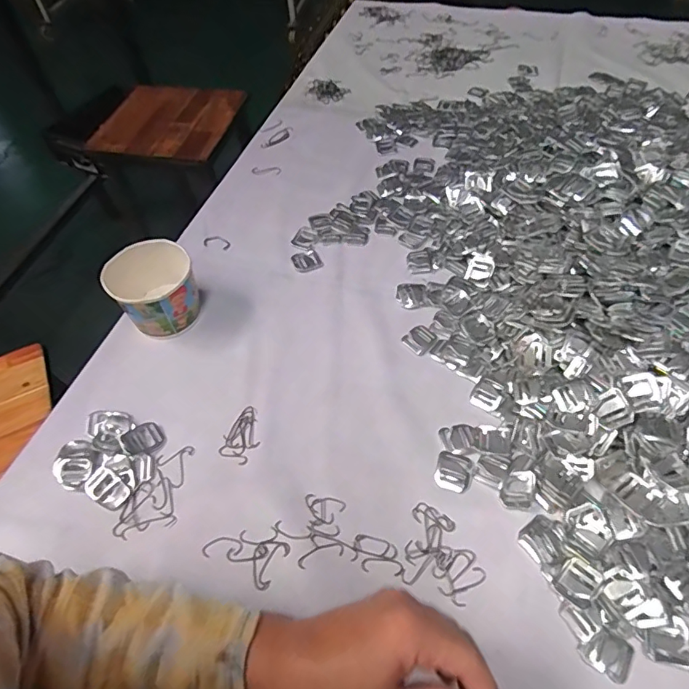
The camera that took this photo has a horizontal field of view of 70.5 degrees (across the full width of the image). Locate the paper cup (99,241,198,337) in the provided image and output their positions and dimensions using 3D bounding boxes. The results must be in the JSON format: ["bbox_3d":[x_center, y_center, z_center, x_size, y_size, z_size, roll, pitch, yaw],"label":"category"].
[{"bbox_3d":[-0.213,-0.062,0.553,0.086,0.075,0.086,-1,55,2],"label":"paper cup"}]

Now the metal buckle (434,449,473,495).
[{"bbox_3d":[0.102,0.117,0.452,0.032,0.004,0.037,14,57,12],"label":"metal buckle"}]

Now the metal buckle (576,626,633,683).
[{"bbox_3d":[0.198,0.233,0.368,0.034,0.005,0.030,29,61,20],"label":"metal buckle"}]

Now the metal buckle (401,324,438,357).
[{"bbox_3d":[0.085,-0.006,0.547,0.035,0.004,0.031,-37,62,-21],"label":"metal buckle"}]

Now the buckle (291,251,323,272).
[{"bbox_3d":[-0.048,-0.106,0.623,0.035,0.005,0.030,-21,57,-12],"label":"buckle"}]

